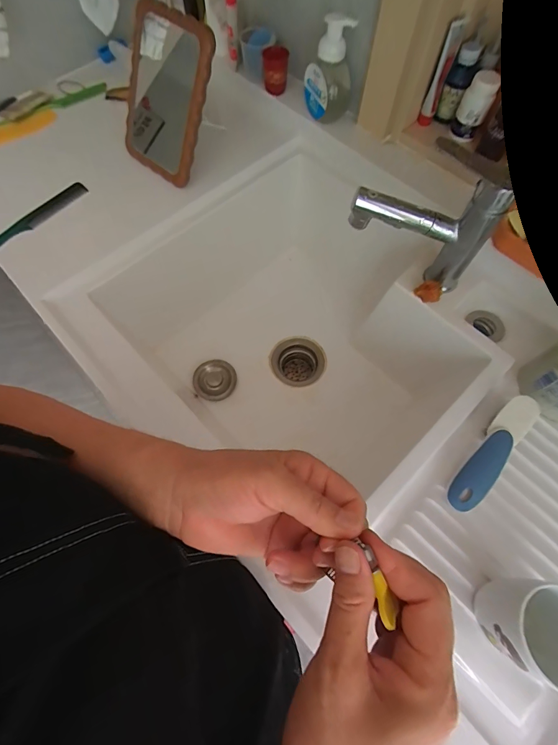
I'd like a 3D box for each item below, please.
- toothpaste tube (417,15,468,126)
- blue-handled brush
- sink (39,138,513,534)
[{"bbox_3d":[0.247,-0.453,0.539,0.022,0.126,0.032,21,69,8],"label":"toothpaste tube"},{"bbox_3d":[0.267,0.099,0.439,0.039,0.026,0.164,38,73,14],"label":"blue-handled brush"},{"bbox_3d":[0.028,-0.038,0.654,0.514,0.283,0.547,-41,73,-15],"label":"sink"}]

